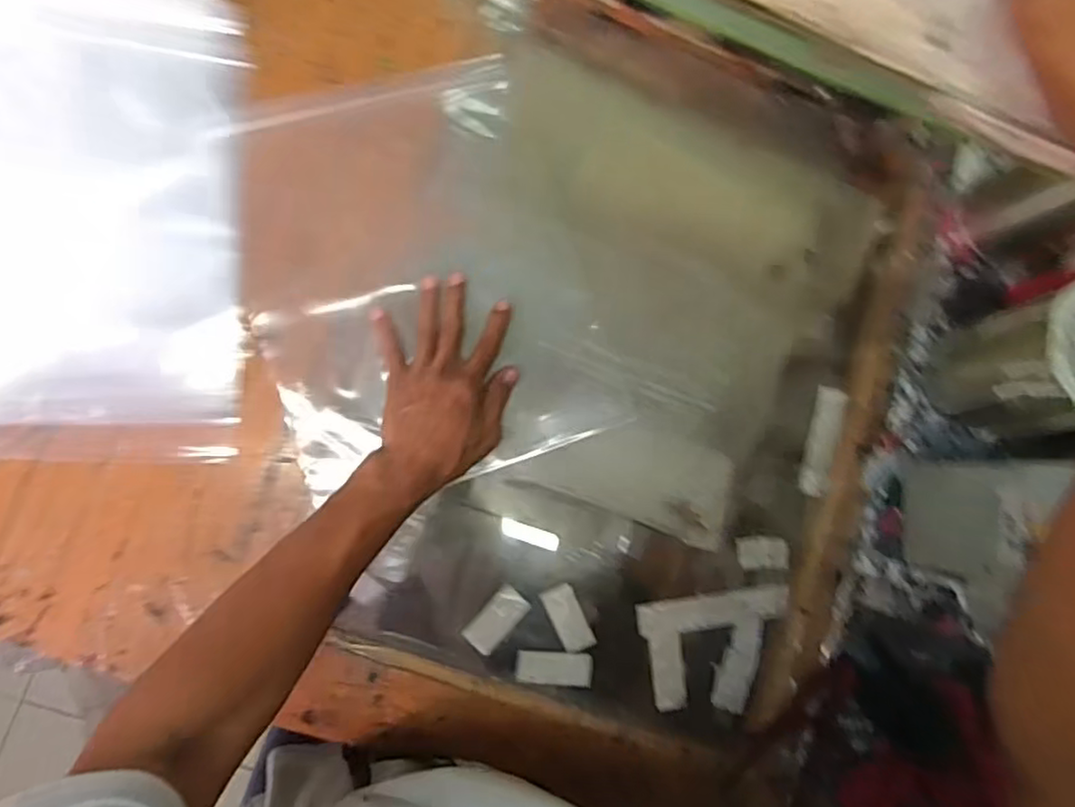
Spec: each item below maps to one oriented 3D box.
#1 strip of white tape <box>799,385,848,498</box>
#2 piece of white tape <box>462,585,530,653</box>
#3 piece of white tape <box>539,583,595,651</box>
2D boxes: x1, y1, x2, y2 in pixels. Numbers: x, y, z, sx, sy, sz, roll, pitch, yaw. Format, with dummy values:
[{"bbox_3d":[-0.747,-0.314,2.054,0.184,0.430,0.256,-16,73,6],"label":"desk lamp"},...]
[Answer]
[{"bbox_3d":[0.267,0.035,0.617,0.011,0.029,0.100,13,89,-48],"label":"strip of white tape"},{"bbox_3d":[-0.034,0.184,0.557,0.029,0.004,0.055,43,82,-3],"label":"piece of white tape"},{"bbox_3d":[0.027,0.185,0.565,0.028,0.004,0.057,-24,89,-8],"label":"piece of white tape"}]

